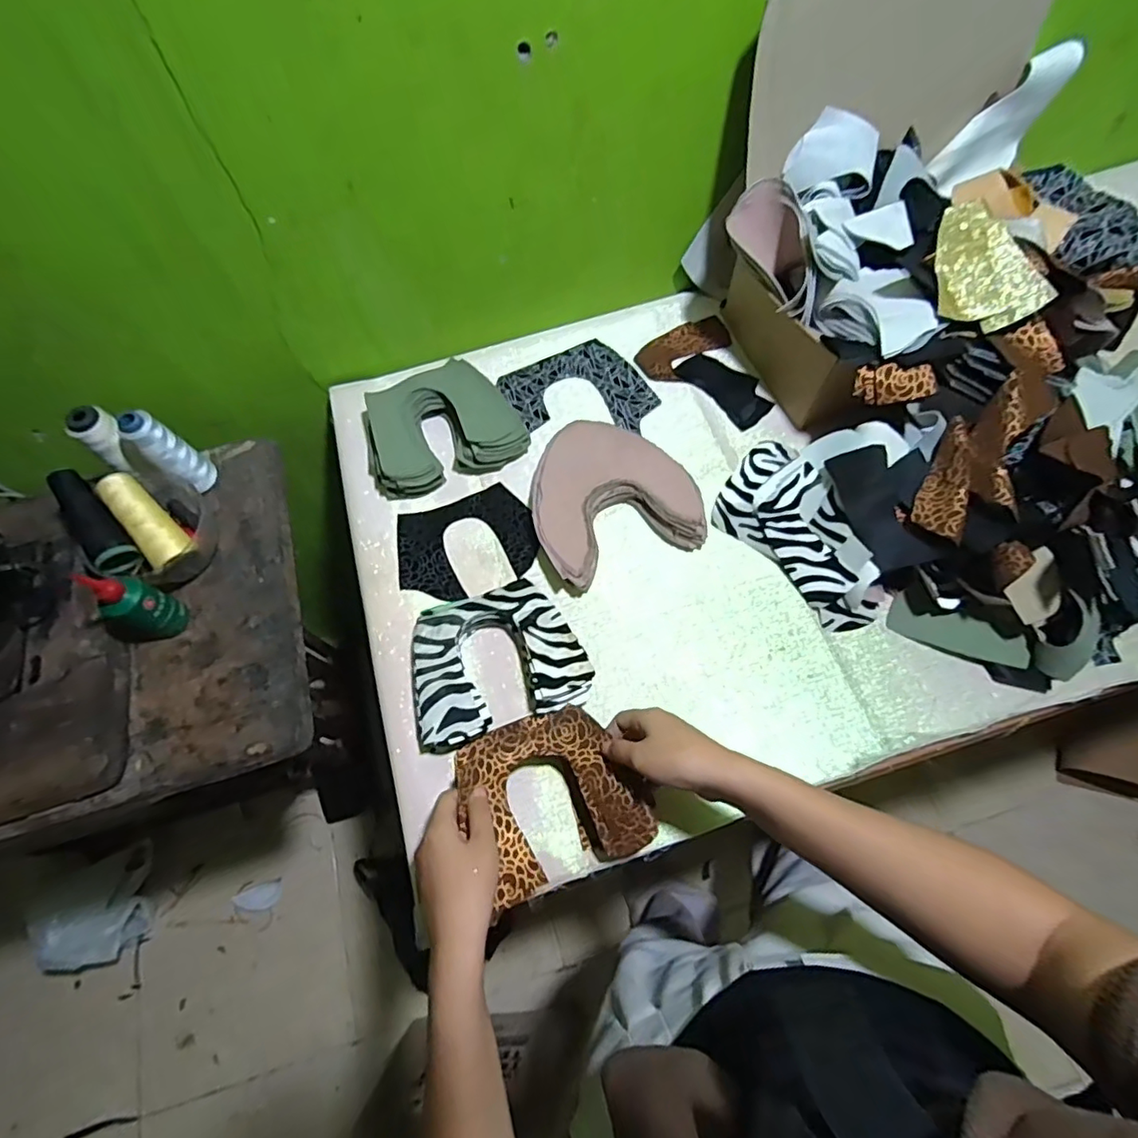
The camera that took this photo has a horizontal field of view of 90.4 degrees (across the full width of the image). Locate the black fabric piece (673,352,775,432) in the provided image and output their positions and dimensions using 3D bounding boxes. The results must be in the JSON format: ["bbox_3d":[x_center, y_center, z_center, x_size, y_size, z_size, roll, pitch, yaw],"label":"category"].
[{"bbox_3d":[0.188,-0.220,0.682,0.056,0.010,0.118,-38,70,-13],"label":"black fabric piece"}]

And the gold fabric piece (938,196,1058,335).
[{"bbox_3d":[0.377,-0.281,0.528,0.075,0.020,0.124,-21,76,22],"label":"gold fabric piece"}]

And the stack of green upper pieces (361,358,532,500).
[{"bbox_3d":[-0.150,-0.160,0.646,0.172,0.046,0.139,-29,68,-10],"label":"stack of green upper pieces"}]

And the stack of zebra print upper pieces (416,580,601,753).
[{"bbox_3d":[-0.072,0.087,0.548,0.161,0.036,0.131,-18,65,-7],"label":"stack of zebra print upper pieces"}]

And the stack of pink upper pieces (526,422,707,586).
[{"bbox_3d":[0.042,-0.081,0.618,0.170,0.028,0.177,-21,67,-7],"label":"stack of pink upper pieces"}]

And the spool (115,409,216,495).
[{"bbox_3d":[-0.435,-0.127,0.622,0.036,0.117,0.037,-1,66,2],"label":"spool"}]

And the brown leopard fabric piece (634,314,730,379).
[{"bbox_3d":[0.144,-0.280,0.711,0.129,0.010,0.067,-38,65,-16],"label":"brown leopard fabric piece"}]

